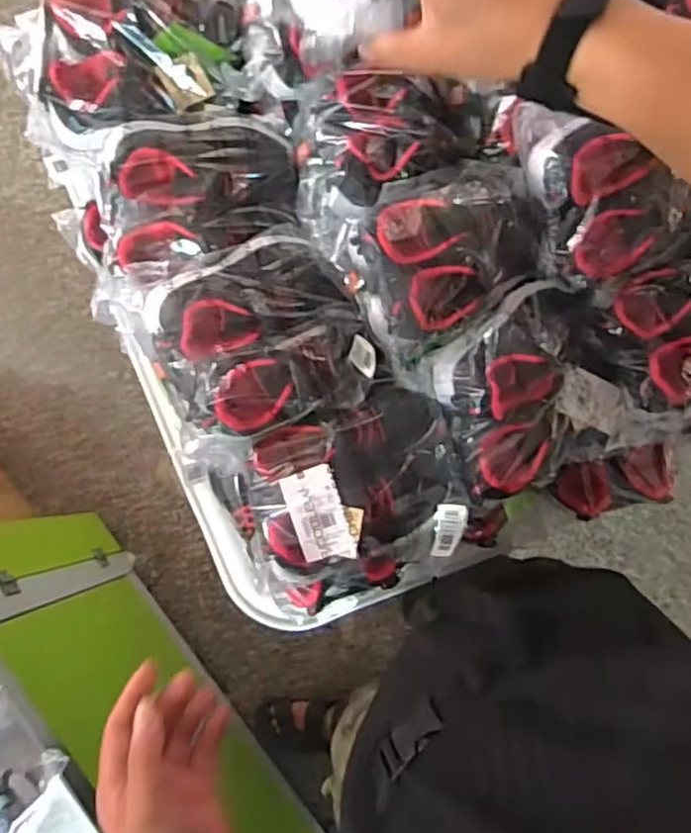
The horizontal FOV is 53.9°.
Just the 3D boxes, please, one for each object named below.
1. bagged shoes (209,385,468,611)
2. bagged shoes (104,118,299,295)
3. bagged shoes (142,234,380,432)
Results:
[{"bbox_3d":[-0.001,0.083,0.660,0.235,0.121,0.180,-24,85,-3],"label":"bagged shoes"},{"bbox_3d":[-0.134,-0.210,0.660,0.173,0.076,0.159,-10,84,-1],"label":"bagged shoes"},{"bbox_3d":[-0.079,-0.073,0.630,0.196,0.071,0.173,-24,85,-3],"label":"bagged shoes"}]

